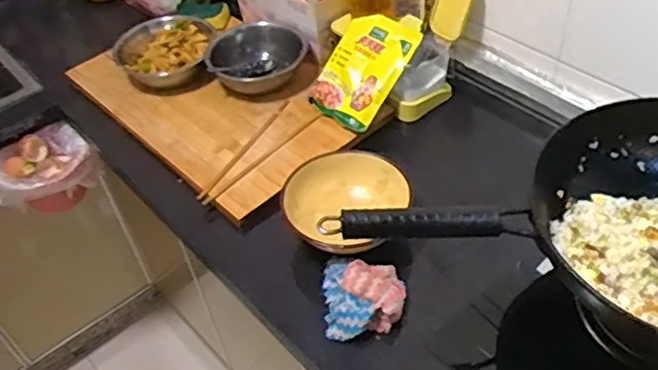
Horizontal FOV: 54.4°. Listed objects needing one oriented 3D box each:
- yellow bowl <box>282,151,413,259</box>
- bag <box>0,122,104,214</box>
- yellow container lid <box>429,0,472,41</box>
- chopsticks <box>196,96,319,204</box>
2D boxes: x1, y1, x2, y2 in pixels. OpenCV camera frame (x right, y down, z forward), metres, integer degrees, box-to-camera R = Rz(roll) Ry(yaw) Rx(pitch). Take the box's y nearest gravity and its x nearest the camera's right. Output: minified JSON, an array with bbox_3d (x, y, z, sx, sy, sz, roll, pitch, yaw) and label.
[{"bbox_3d":[0.020,0.025,0.901,0.151,0.060,0.159,-3,46,4],"label":"yellow bowl"},{"bbox_3d":[-0.536,-0.020,1.208,0.181,0.138,0.114,-35,52,-25],"label":"bag"},{"bbox_3d":[0.201,-0.296,1.056,0.015,0.105,0.067,-11,39,-44],"label":"yellow container lid"},{"bbox_3d":[-0.122,-0.057,1.035,0.072,0.014,0.242,28,55,30],"label":"chopsticks"}]

